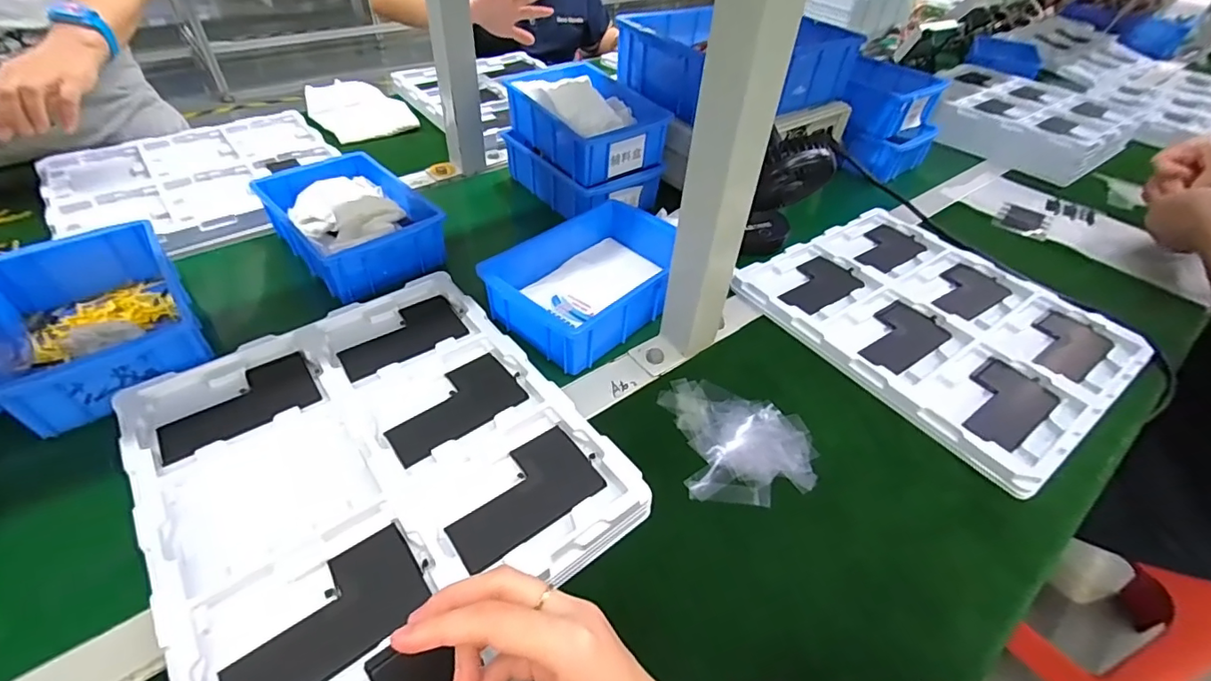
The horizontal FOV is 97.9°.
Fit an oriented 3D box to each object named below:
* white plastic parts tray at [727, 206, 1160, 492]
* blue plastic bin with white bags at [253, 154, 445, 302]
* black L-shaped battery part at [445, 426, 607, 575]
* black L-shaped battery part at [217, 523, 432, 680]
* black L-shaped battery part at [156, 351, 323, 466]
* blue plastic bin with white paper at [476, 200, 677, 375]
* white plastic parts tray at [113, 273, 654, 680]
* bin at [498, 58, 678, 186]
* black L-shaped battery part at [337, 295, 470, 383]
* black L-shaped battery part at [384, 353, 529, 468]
[{"bbox_3d":[0.336,-0.032,0.539,0.271,0.019,0.309,-25,51,-27],"label":"white plastic parts tray"},{"bbox_3d":[-0.282,-0.134,0.581,0.139,0.054,0.213,-29,53,-31],"label":"blue plastic bin with white bags"},{"bbox_3d":[-0.059,0.106,0.367,0.106,0.006,0.063,-27,52,-28],"label":"black L-shaped battery part"},{"bbox_3d":[-0.159,0.158,0.300,0.106,0.005,0.060,-30,53,-30],"label":"black L-shaped battery part"},{"bbox_3d":[-0.284,0.047,0.407,0.105,0.004,0.067,-27,52,-28],"label":"black L-shaped battery part"},{"bbox_3d":[-0.008,-0.063,0.536,0.131,0.052,0.201,33,51,27],"label":"blue plastic bin with white paper"},{"bbox_3d":[-0.169,0.075,0.382,0.269,0.028,0.311,-28,52,-29],"label":"white plastic parts tray"},{"bbox_3d":[-0.024,-0.280,0.663,0.141,0.060,0.208,-23,50,-25],"label":"bin"},{"bbox_3d":[-0.183,-0.006,0.471,0.106,0.011,0.067,-28,52,-29],"label":"black L-shaped battery part"},{"bbox_3d":[-0.120,0.049,0.416,0.107,0.008,0.067,-29,52,-29],"label":"black L-shaped battery part"}]

